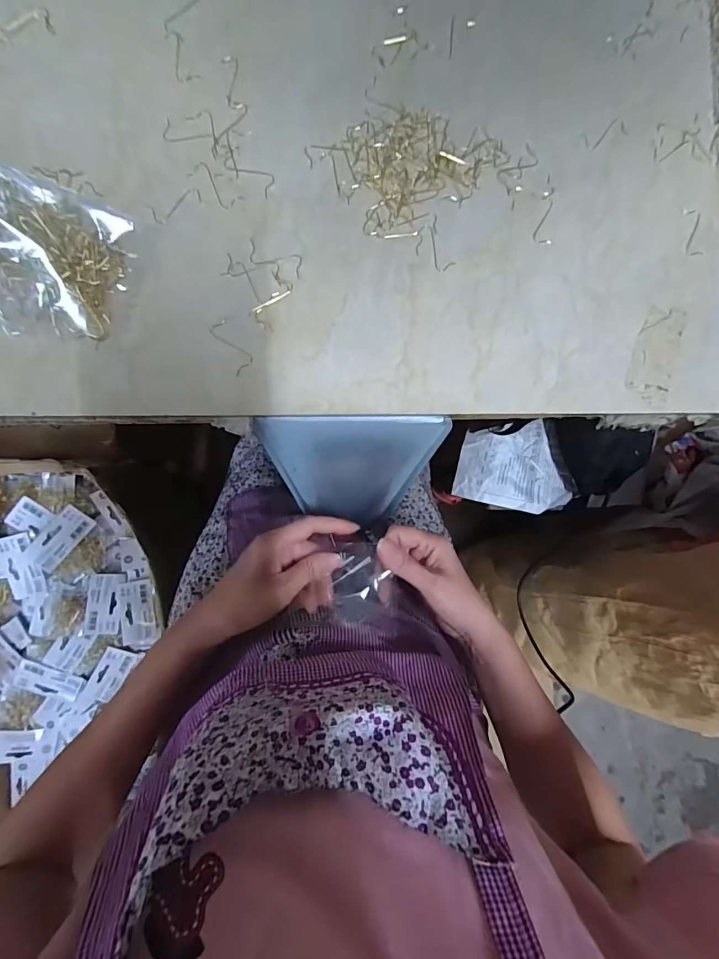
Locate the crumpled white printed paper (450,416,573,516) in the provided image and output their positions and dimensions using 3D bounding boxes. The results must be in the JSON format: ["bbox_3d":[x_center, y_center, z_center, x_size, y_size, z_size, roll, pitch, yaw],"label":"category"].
[{"bbox_3d":[0.226,-0.021,0.600,0.156,0.027,0.124,12,88,-5],"label":"crumpled white printed paper"}]

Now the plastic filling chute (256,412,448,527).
[{"bbox_3d":[-0.008,-0.010,0.358,0.139,0.126,0.025,-2,49,-6],"label":"plastic filling chute"}]

